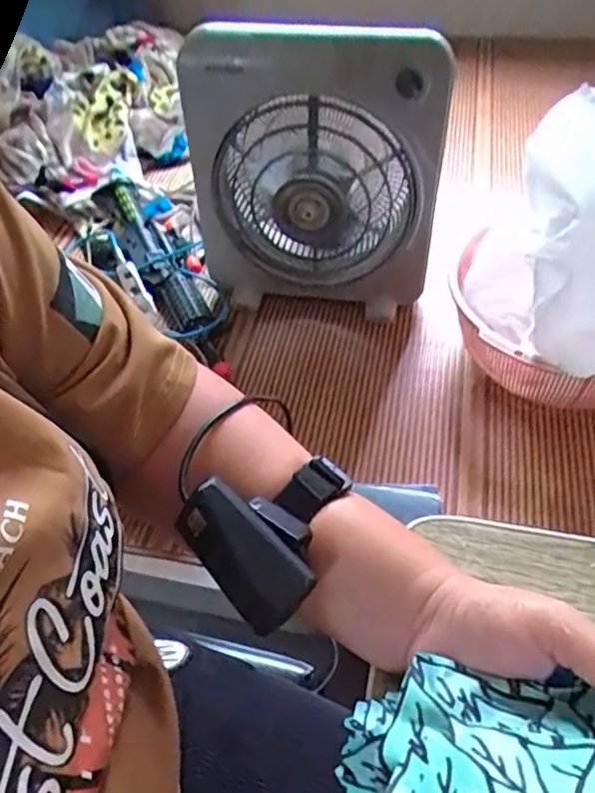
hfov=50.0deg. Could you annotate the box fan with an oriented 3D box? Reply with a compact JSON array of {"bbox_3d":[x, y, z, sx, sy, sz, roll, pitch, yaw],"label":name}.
[{"bbox_3d":[0.019,-0.280,0.835,0.322,0.358,0.081,11,49,11],"label":"box fan"}]

